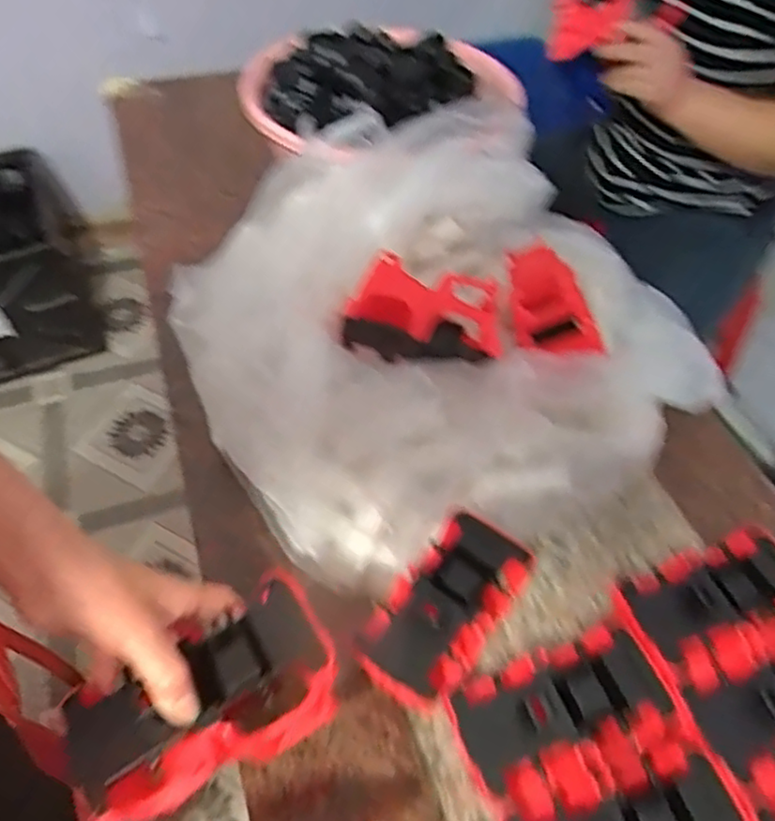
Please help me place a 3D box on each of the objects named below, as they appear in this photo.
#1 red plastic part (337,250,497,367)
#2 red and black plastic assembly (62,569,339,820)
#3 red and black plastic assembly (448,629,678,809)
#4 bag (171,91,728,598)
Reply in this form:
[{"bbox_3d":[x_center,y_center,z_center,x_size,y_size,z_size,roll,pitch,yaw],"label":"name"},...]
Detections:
[{"bbox_3d":[0.035,-0.098,0.651,0.153,0.051,0.095,7,50,6],"label":"red plastic part"},{"bbox_3d":[-0.110,0.176,0.397,0.153,0.060,0.082,-24,54,-19],"label":"red and black plastic assembly"},{"bbox_3d":[0.122,0.211,0.469,0.149,0.034,0.076,-17,52,-14],"label":"red and black plastic assembly"},{"bbox_3d":[0.032,-0.127,0.735,0.510,0.150,0.523,-24,54,-19],"label":"bag"}]

